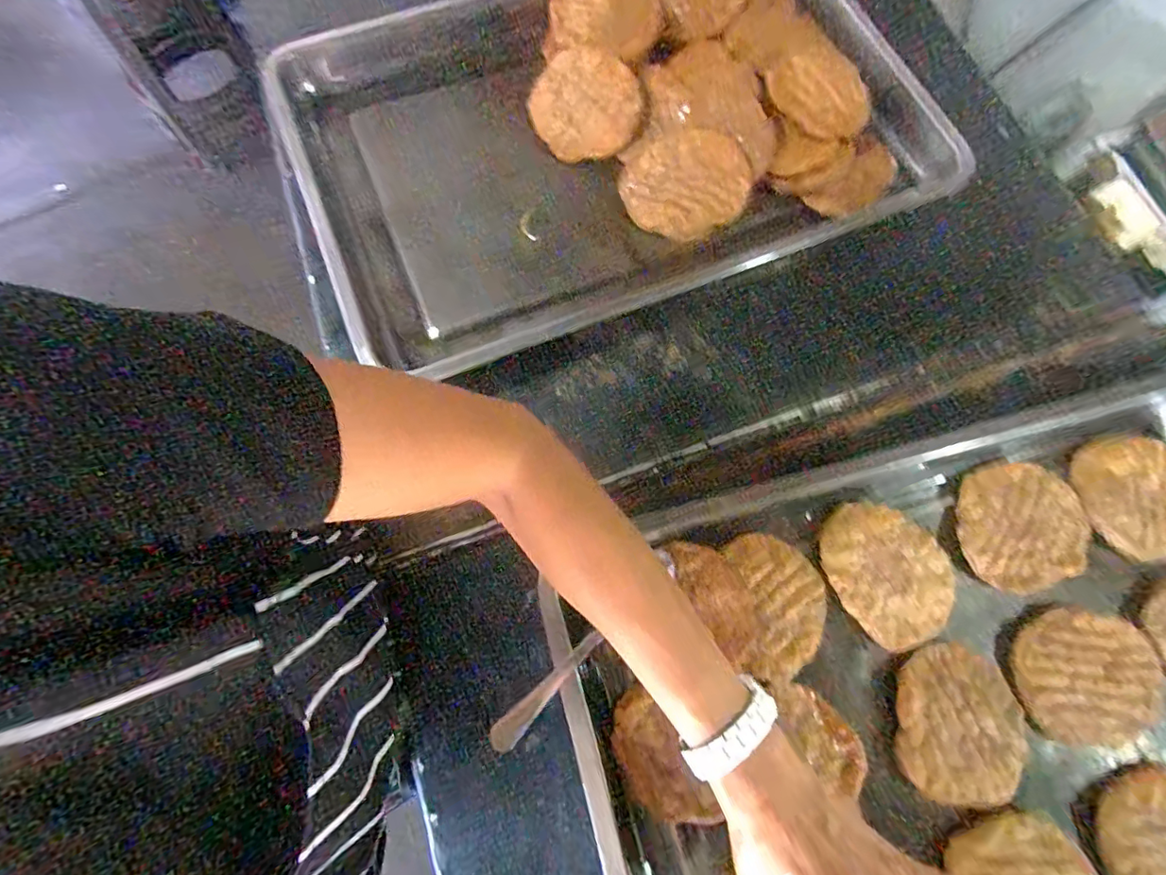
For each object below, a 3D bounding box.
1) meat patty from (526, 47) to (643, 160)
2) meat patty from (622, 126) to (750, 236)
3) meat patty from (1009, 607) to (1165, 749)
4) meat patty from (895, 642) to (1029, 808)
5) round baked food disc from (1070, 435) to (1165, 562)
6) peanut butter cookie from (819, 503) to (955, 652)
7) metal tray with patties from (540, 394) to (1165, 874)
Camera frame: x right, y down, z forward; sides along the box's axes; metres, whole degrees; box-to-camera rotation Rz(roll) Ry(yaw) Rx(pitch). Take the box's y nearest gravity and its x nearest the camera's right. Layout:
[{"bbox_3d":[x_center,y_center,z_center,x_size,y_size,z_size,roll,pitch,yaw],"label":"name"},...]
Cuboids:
[{"bbox_3d":[0.002,-0.329,0.531,0.098,0.017,0.105,3,102,13],"label":"meat patty"},{"bbox_3d":[0.098,-0.242,0.515,0.118,0.015,0.092,-11,101,7],"label":"meat patty"},{"bbox_3d":[0.391,0.185,0.413,0.110,0.009,0.095,6,74,1],"label":"meat patty"},{"bbox_3d":[0.284,0.215,0.403,0.089,0.012,0.106,15,74,4],"label":"meat patty"},{"bbox_3d":[0.471,0.046,0.447,0.112,0.010,0.099,-12,74,-4],"label":"round baked food disc"},{"bbox_3d":[0.246,0.108,0.431,0.085,0.014,0.111,-21,75,-7],"label":"peanut butter cookie"},{"bbox_3d":[0.303,0.201,0.389,0.600,0.054,0.386,-14,74,-5],"label":"metal tray with patties"}]

